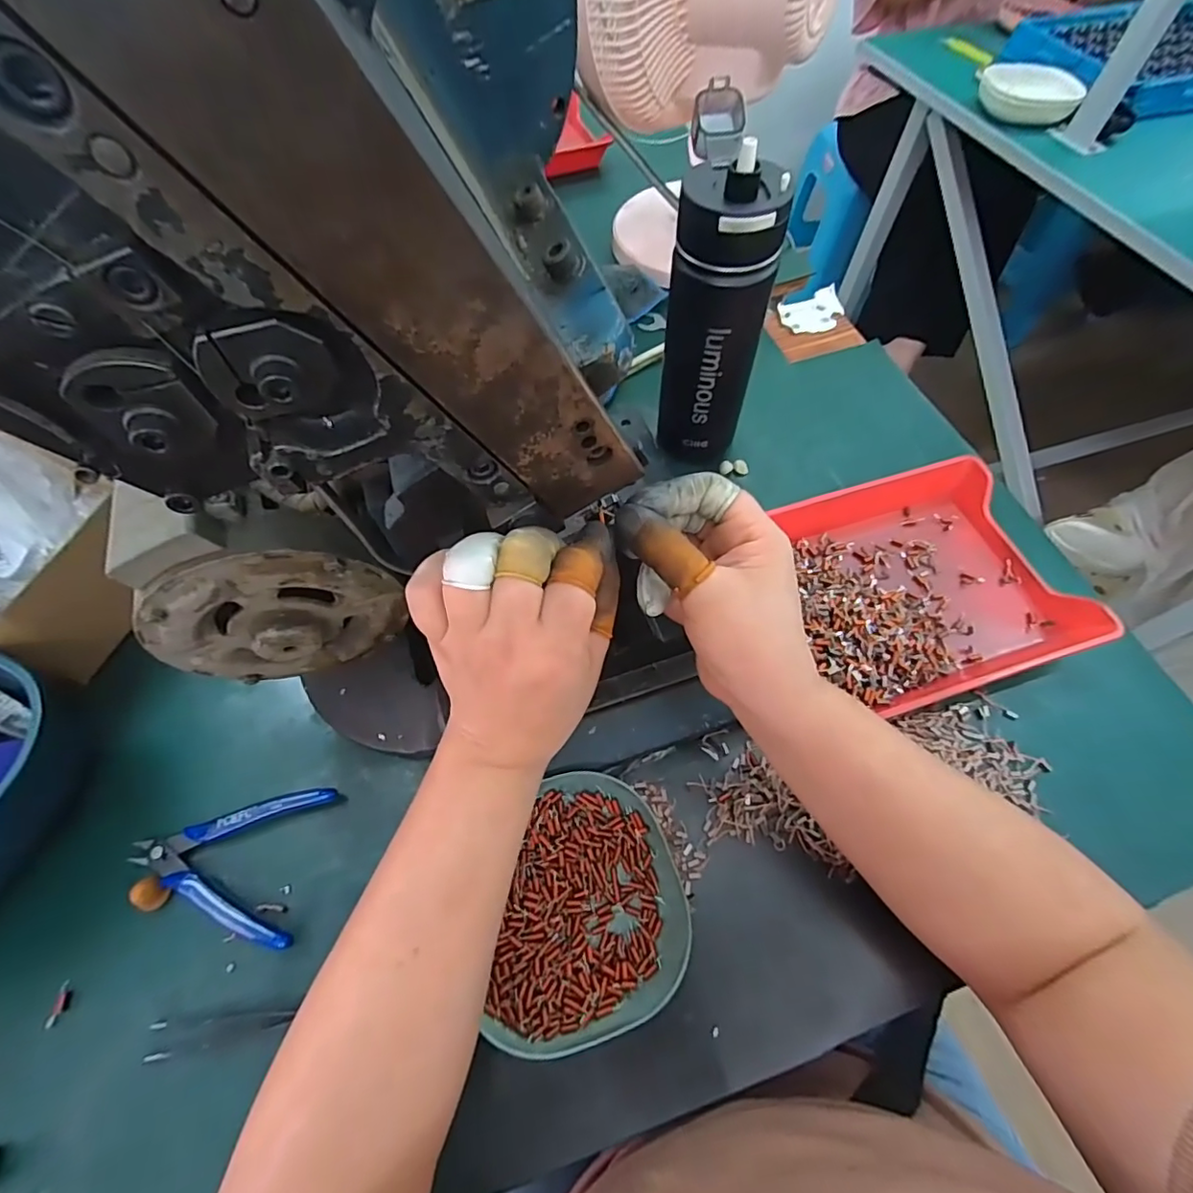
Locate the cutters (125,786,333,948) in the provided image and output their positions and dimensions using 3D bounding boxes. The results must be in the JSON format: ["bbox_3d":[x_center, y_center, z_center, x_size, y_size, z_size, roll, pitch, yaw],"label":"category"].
[{"bbox_3d":[-0.234,0.163,0.342,0.112,0.015,0.087,5,63,3],"label":"cutters"}]

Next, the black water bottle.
[{"bbox_3d":[0.091,-0.207,0.415,0.074,0.219,0.077,12,64,6],"label":"black water bottle"}]

